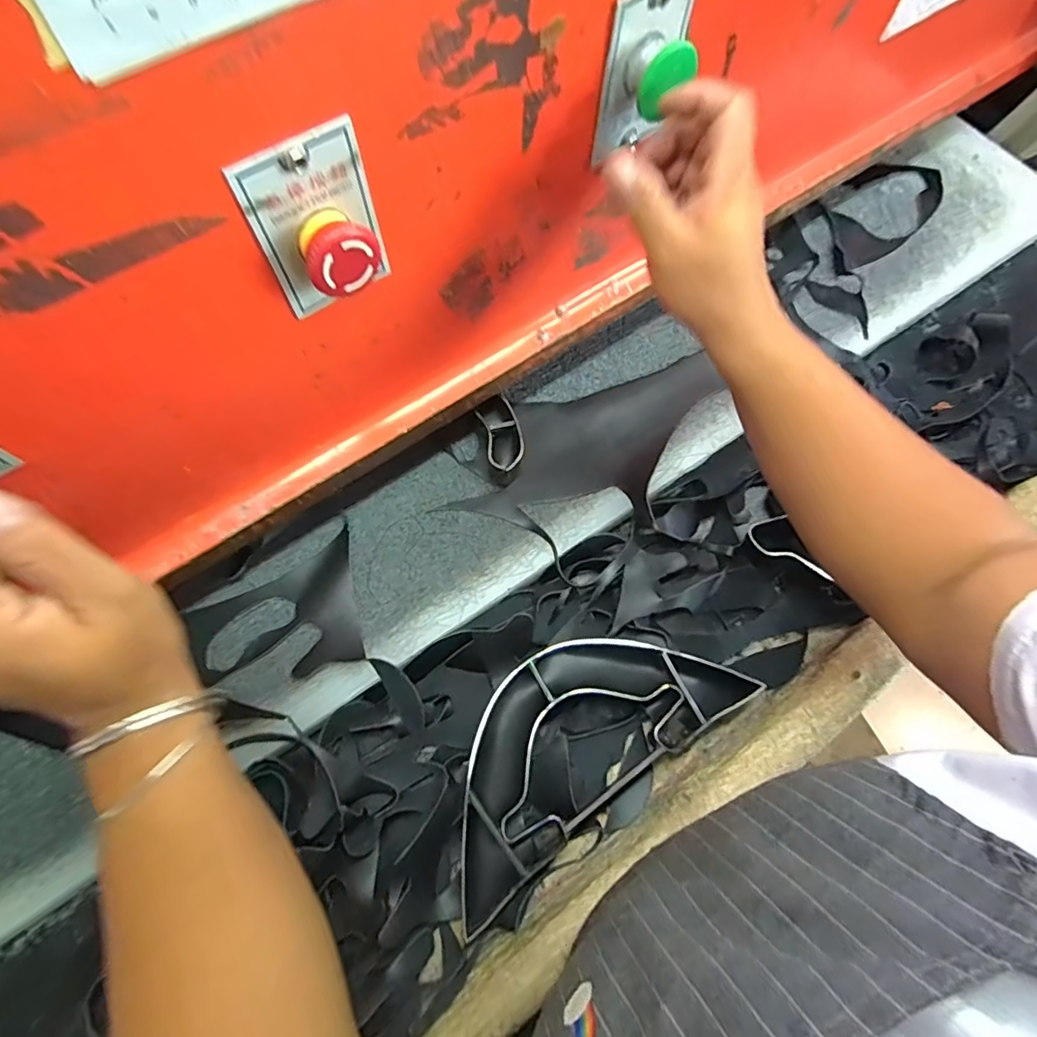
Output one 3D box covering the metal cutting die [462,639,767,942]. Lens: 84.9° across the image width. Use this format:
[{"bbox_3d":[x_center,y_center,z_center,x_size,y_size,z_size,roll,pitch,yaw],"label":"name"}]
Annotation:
[{"bbox_3d":[0.040,0.162,0.426,0.255,0.031,0.117,-35,73,-13],"label":"metal cutting die"}]

